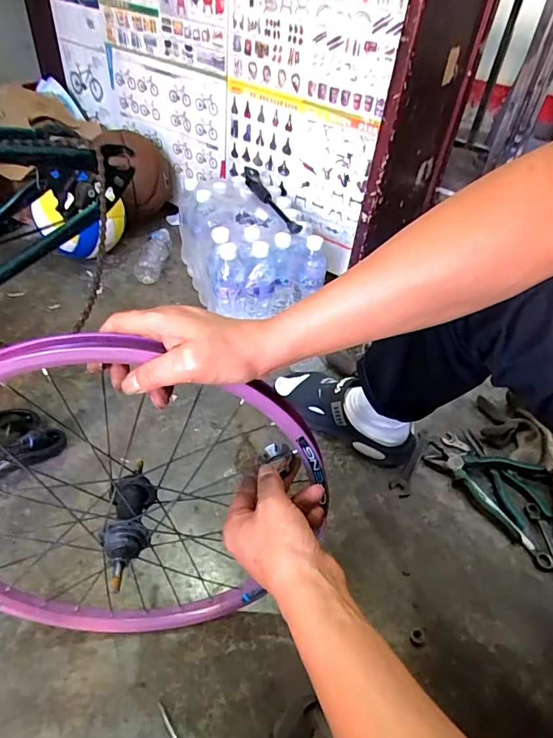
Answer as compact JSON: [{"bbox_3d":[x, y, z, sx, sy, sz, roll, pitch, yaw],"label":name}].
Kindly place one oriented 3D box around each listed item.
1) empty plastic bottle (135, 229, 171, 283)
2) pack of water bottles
[{"bbox_3d":[-0.306,-0.294,1.171,0.051,0.050,0.200,7,44,-1],"label":"empty plastic bottle"},{"bbox_3d":[-0.064,-0.279,1.054,0.236,0.184,0.351,-10,47,-19],"label":"pack of water bottles"}]

